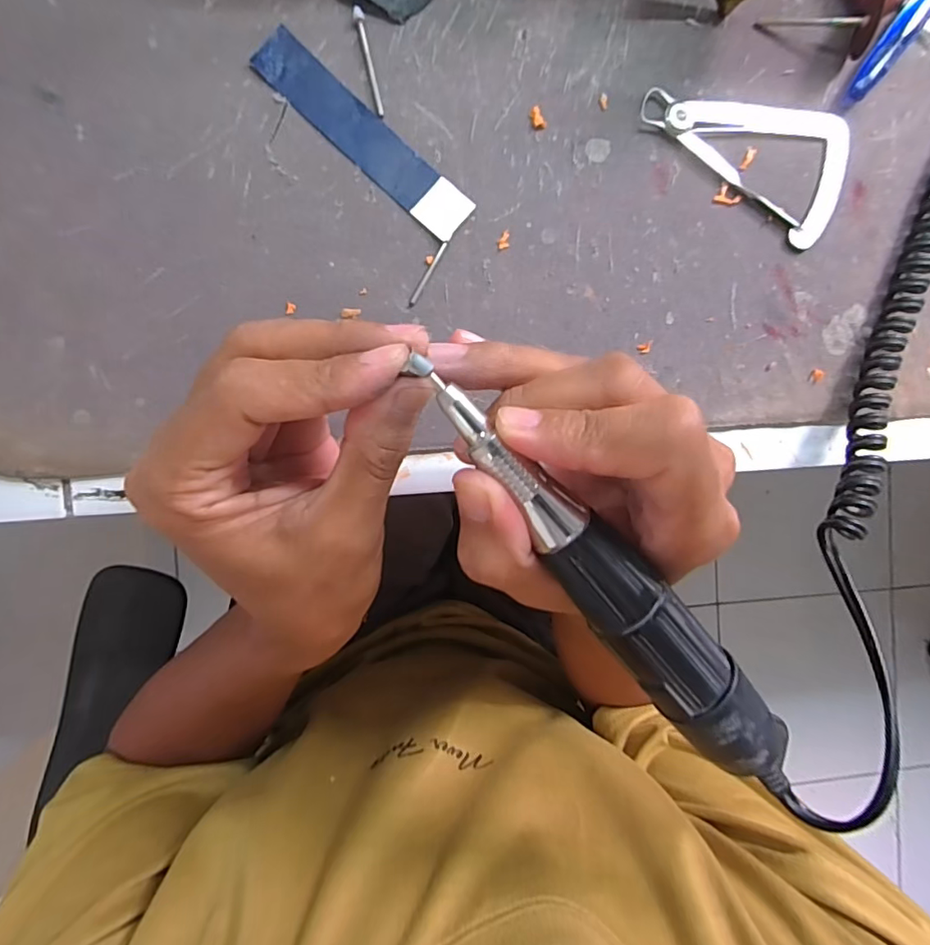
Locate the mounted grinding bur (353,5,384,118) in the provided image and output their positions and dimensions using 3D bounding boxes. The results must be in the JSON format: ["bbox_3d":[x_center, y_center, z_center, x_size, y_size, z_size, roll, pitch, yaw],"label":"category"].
[{"bbox_3d":[-0.039,-0.168,0.214,0.004,0.004,0.042,-13,94,-6],"label":"mounted grinding bur"}]

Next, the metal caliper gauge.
[{"bbox_3d":[0.131,-0.151,0.234,0.098,0.005,0.058,32,89,-7],"label":"metal caliper gauge"}]

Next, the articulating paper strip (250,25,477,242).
[{"bbox_3d":[-0.041,-0.137,0.216,0.101,0.004,0.021,40,88,-7],"label":"articulating paper strip"}]

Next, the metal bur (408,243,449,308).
[{"bbox_3d":[-0.015,-0.083,0.221,0.004,0.004,0.031,27,90,-7],"label":"metal bur"}]

